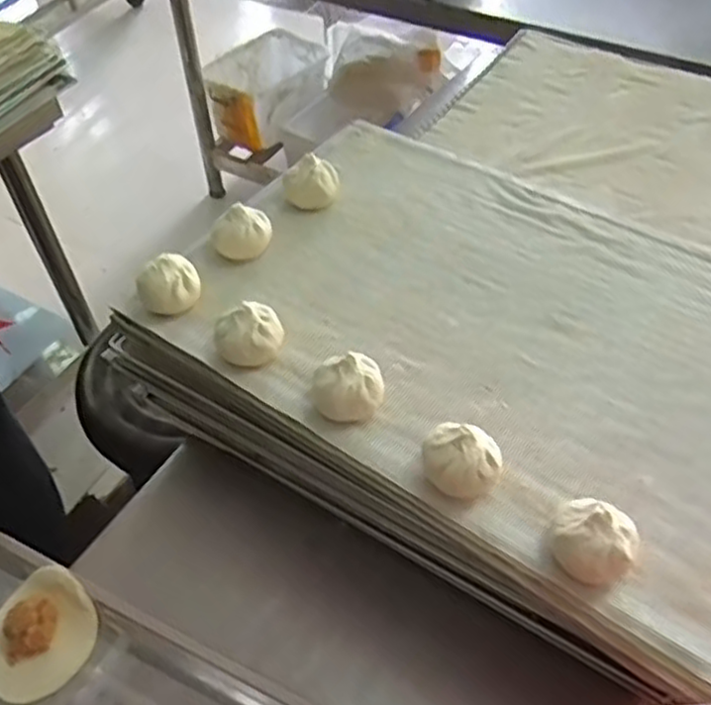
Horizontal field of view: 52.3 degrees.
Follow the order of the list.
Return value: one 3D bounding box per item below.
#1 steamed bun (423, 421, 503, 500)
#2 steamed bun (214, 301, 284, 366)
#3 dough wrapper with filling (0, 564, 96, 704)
[{"bbox_3d":[0.076,0.075,0.520,0.056,0.043,0.051,7,49,7],"label":"steamed bun"},{"bbox_3d":[-0.088,-0.014,0.599,0.056,0.046,0.048,-13,50,-10],"label":"steamed bun"},{"bbox_3d":[-0.264,0.232,0.598,0.091,0.031,0.091,0,49,0],"label":"dough wrapper with filling"}]

